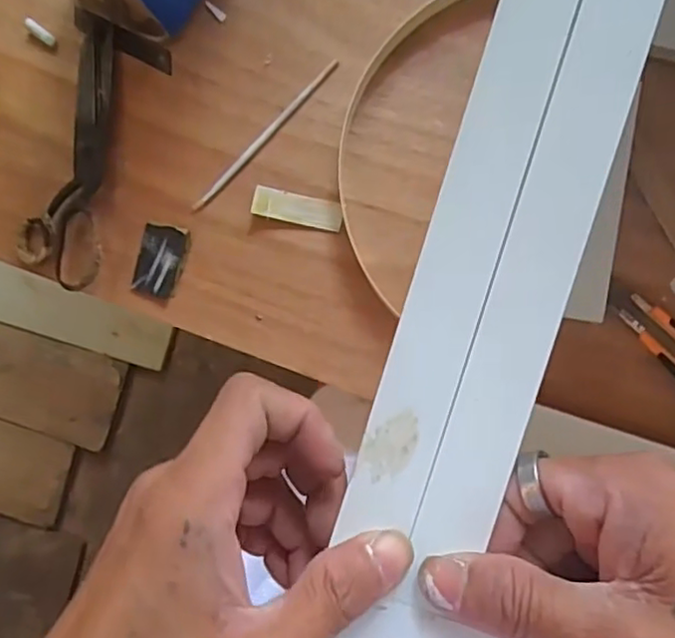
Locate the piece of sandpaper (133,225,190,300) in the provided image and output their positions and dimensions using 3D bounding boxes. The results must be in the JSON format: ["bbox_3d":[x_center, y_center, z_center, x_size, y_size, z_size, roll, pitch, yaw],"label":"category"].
[{"bbox_3d":[-0.143,-0.047,0.526,0.038,0.006,0.058,14,89,7],"label":"piece of sandpaper"}]

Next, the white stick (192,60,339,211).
[{"bbox_3d":[-0.058,-0.146,0.517,0.009,0.004,0.161,44,93,7],"label":"white stick"}]

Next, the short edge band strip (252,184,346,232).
[{"bbox_3d":[-0.031,-0.087,0.512,0.071,0.004,0.023,12,98,-1],"label":"short edge band strip"}]

